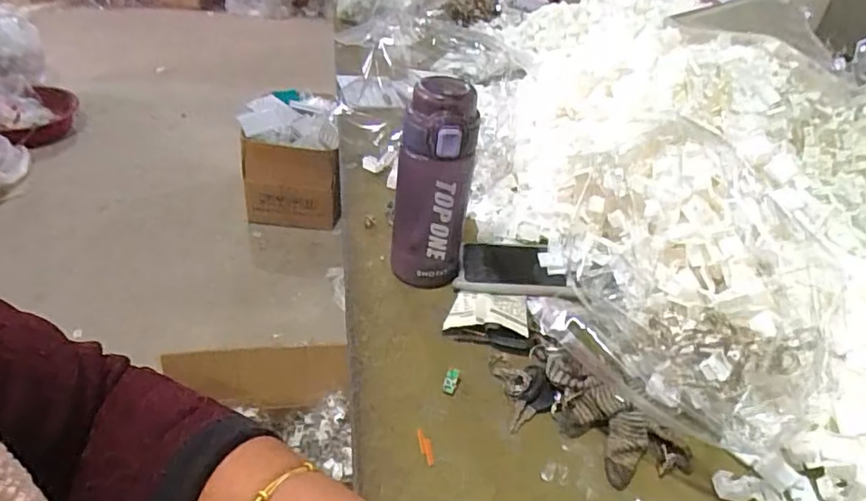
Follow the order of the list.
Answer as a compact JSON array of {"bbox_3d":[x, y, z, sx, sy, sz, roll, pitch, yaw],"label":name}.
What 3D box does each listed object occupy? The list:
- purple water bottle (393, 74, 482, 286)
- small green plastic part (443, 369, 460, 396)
[{"bbox_3d":[0.000,-0.054,0.533,0.070,0.201,0.060,6,37,-2],"label":"purple water bottle"},{"bbox_3d":[0.016,0.112,0.482,0.012,0.011,0.023,18,38,13],"label":"small green plastic part"}]

